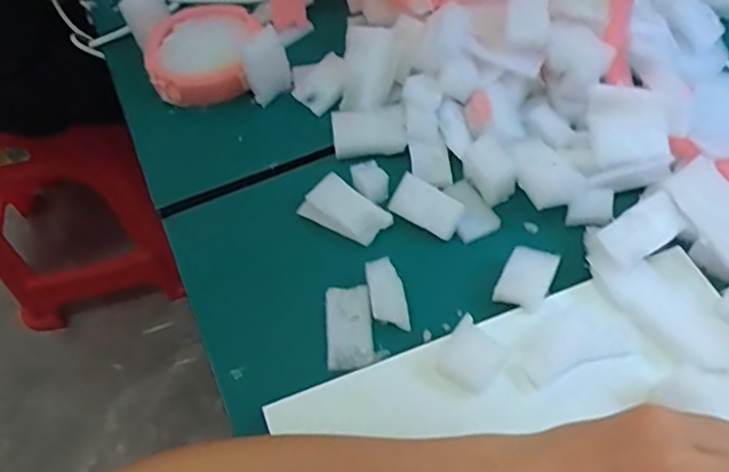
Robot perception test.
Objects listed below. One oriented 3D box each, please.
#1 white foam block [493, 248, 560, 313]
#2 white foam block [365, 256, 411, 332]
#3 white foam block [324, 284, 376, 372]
[{"bbox_3d":[0.108,0.028,0.409,0.033,0.008,0.041,22,84,1],"label":"white foam block"},{"bbox_3d":[0.015,0.040,0.409,0.023,0.006,0.049,-17,71,-8],"label":"white foam block"},{"bbox_3d":[-0.010,0.059,0.406,0.031,0.004,0.055,-5,56,0],"label":"white foam block"}]

